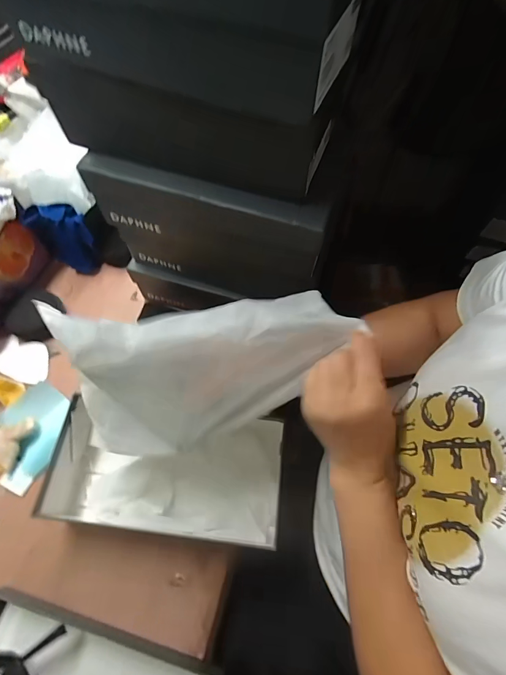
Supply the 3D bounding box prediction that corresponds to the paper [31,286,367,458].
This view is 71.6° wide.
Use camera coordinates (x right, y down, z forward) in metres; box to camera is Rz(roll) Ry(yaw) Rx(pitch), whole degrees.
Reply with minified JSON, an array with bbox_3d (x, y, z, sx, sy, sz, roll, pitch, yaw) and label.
[{"bbox_3d":[-0.055,0.039,0.373,0.278,0.141,0.121,-4,64,-4],"label":"paper"}]

